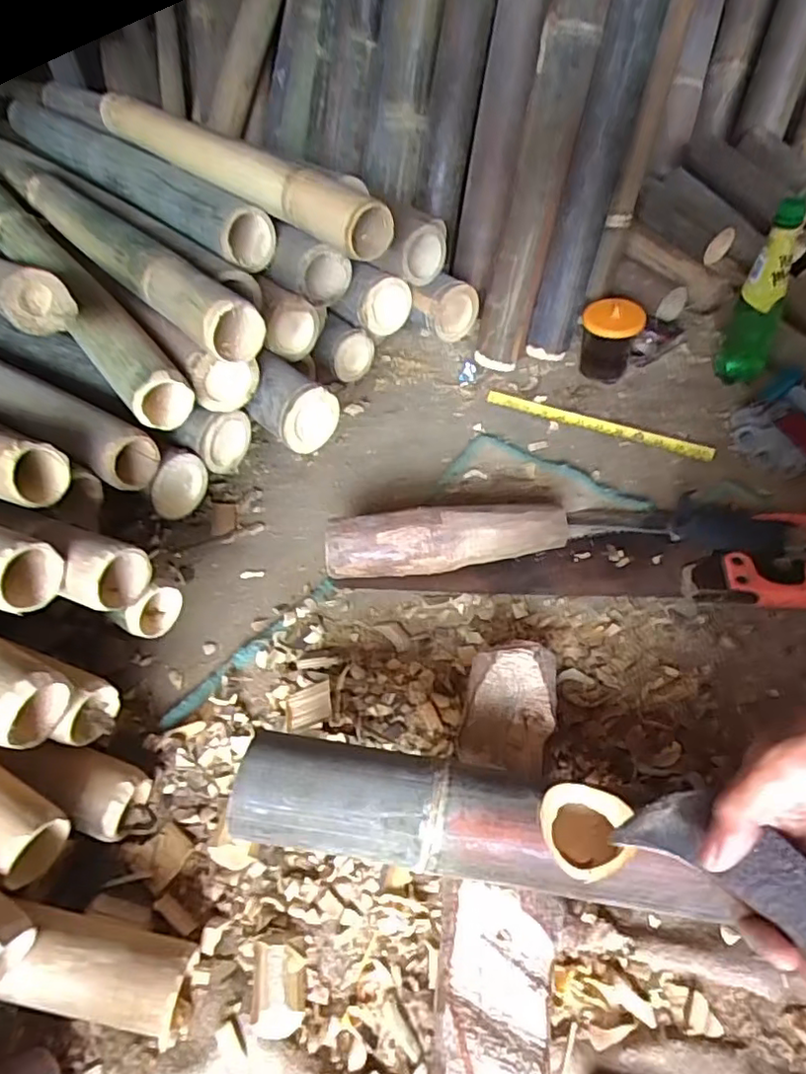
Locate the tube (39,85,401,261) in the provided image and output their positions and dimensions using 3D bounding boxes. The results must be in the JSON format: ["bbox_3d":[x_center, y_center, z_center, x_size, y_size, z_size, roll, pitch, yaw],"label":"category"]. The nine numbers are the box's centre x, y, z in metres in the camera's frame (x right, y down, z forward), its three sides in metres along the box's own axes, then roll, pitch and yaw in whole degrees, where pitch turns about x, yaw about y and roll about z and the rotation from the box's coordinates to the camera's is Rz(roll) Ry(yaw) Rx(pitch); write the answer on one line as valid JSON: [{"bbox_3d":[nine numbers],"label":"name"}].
[{"bbox_3d":[-0.242,-0.475,0.788,0.050,0.064,0.650,-37,55,-23],"label":"tube"}]

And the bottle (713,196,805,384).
[{"bbox_3d":[0.452,-0.300,0.777,0.056,0.223,0.075,23,55,24],"label":"bottle"}]

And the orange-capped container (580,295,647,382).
[{"bbox_3d":[0.284,-0.268,0.848,0.077,0.100,0.068,10,51,15],"label":"orange-capped container"}]

